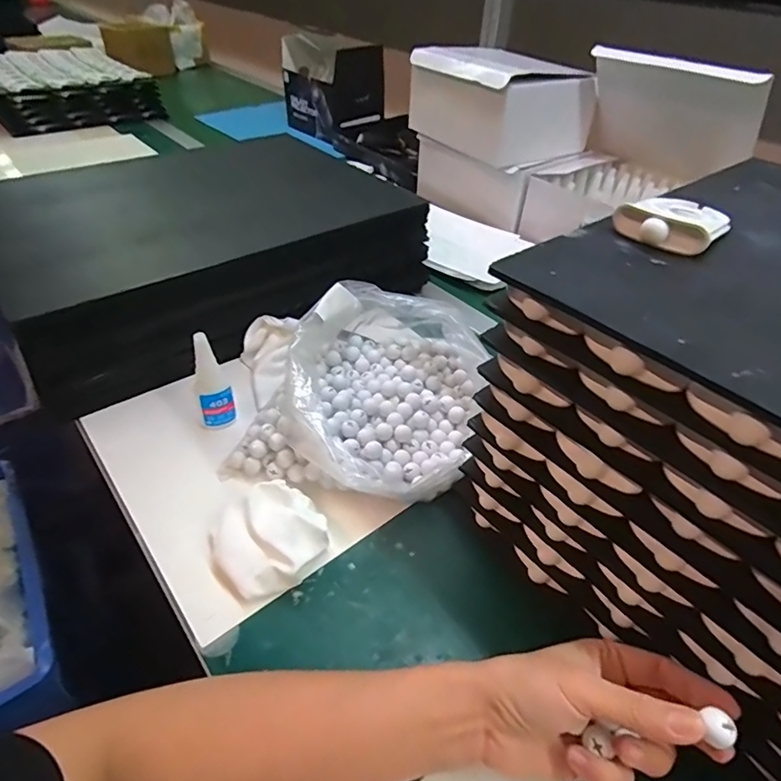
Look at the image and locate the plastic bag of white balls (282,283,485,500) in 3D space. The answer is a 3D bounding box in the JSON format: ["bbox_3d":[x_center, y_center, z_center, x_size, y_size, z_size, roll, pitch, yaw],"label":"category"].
[{"bbox_3d":[-0.012,-0.004,0.494,0.178,0.097,0.235,1,42,-3],"label":"plastic bag of white balls"}]

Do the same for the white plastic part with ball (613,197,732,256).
[{"bbox_3d":[0.183,-0.113,0.327,0.057,0.019,0.075,33,51,30],"label":"white plastic part with ball"}]

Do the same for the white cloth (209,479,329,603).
[{"bbox_3d":[-0.097,0.118,0.410,0.087,0.041,0.077,-28,50,-31],"label":"white cloth"}]

